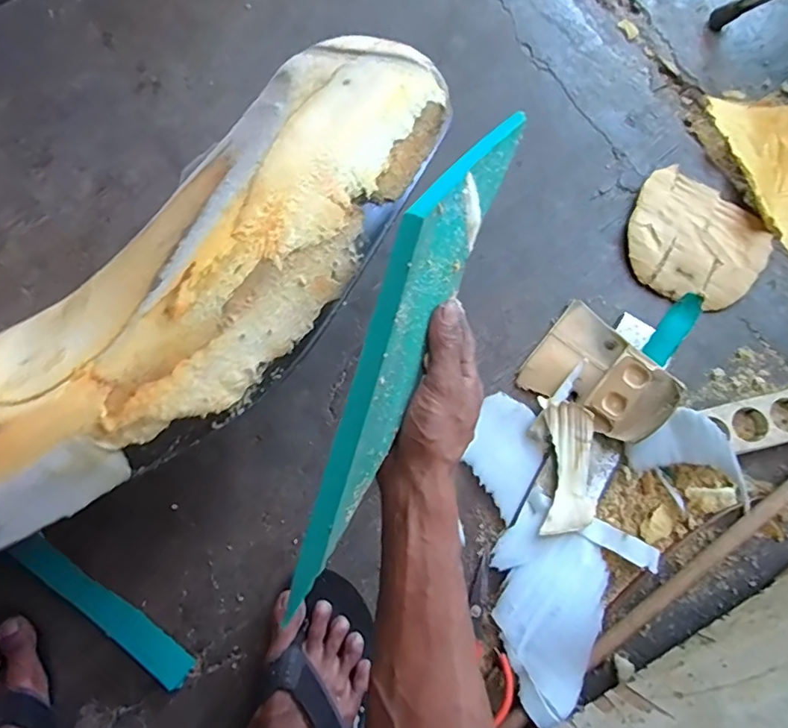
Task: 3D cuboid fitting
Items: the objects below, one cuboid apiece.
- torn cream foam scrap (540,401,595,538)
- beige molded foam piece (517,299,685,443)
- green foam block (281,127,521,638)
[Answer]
[{"bbox_3d":[0.196,0.117,0.583,0.054,0.026,0.141,5,76,1],"label":"torn cream foam scrap"},{"bbox_3d":[0.242,0.011,0.598,0.151,0.052,0.119,38,79,9],"label":"beige molded foam piece"},{"bbox_3d":[0.007,-0.031,0.362,0.017,0.071,0.386,13,69,36],"label":"green foam block"}]

